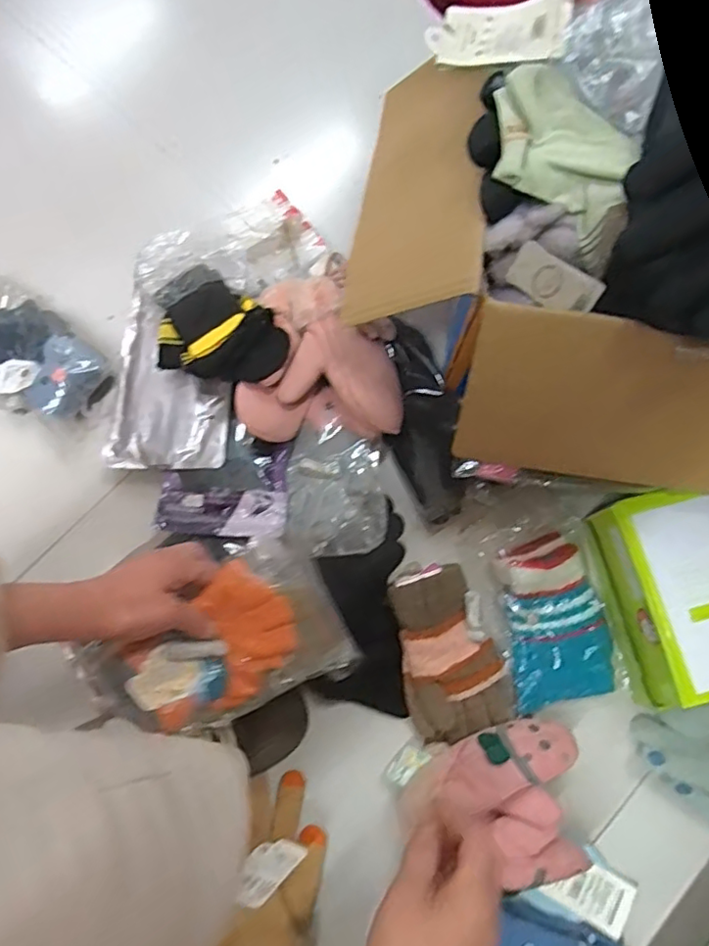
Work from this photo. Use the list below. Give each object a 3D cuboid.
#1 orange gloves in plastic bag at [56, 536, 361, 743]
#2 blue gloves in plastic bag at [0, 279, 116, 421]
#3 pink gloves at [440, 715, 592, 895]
[{"bbox_3d":[-0.112,0.150,0.494,0.200,0.047,0.121,-28,80,-6],"label":"orange gloves in plastic bag"},{"bbox_3d":[-0.364,-0.125,0.646,0.193,0.047,0.128,36,80,7],"label":"blue gloves in plastic bag"},{"bbox_3d":[0.148,0.297,0.527,0.122,0.047,0.121,-14,79,-3],"label":"pink gloves"}]

